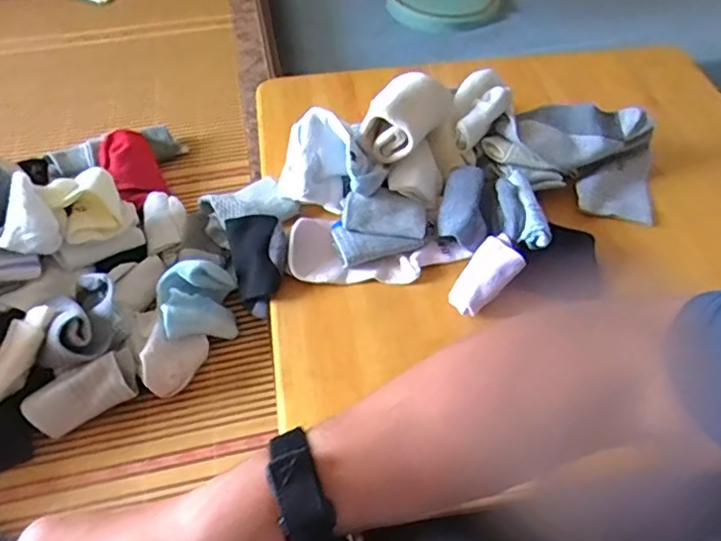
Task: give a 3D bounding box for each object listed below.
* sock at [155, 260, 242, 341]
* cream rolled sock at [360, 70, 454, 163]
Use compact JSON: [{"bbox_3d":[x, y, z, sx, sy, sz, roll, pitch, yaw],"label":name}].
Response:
[{"bbox_3d":[-0.152,0.032,0.548,0.070,0.060,0.062,-20,55,-15],"label":"sock"},{"bbox_3d":[0.043,-0.156,0.583,0.064,0.049,0.092,23,56,17],"label":"cream rolled sock"}]

